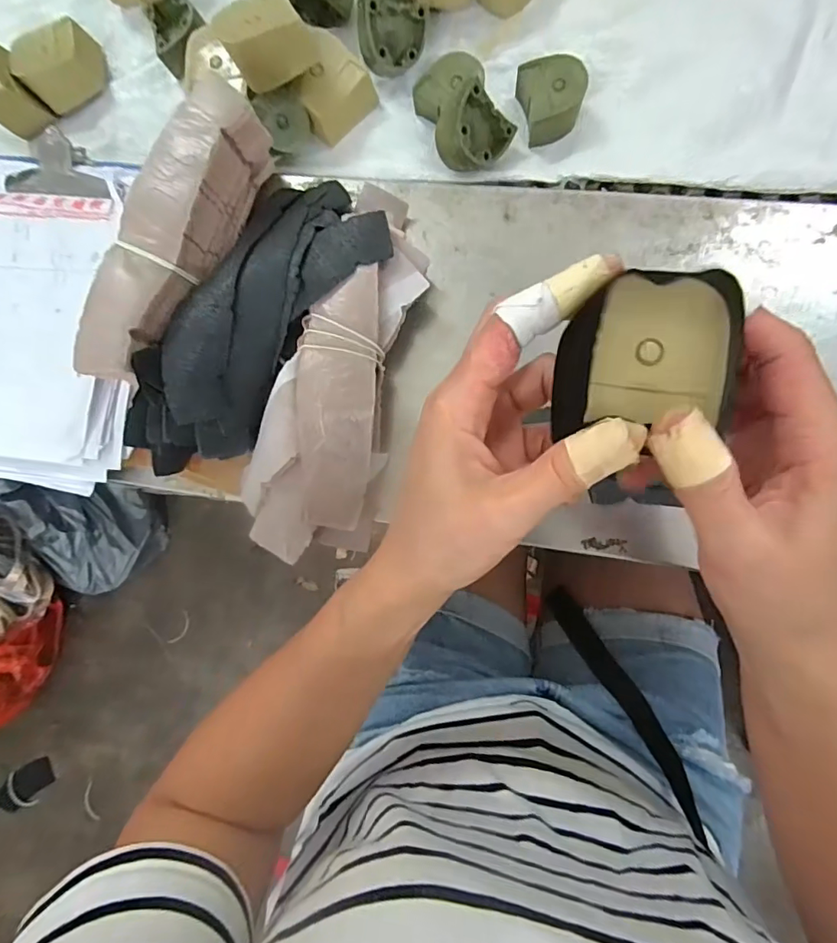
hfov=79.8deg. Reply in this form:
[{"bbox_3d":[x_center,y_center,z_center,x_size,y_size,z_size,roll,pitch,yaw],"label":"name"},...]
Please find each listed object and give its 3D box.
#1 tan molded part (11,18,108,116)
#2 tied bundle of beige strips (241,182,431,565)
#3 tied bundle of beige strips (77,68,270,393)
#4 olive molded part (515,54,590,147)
[{"bbox_3d":[-0.280,-0.319,0.395,0.061,0.031,0.061,-1,85,8],"label":"tan molded part"},{"bbox_3d":[-0.050,-0.067,0.315,0.086,0.034,0.239,12,86,8],"label":"tied bundle of beige strips"},{"bbox_3d":[-0.149,-0.140,0.312,0.039,0.059,0.183,21,88,9],"label":"tied bundle of beige strips"},{"bbox_3d":[0.092,-0.258,0.343,0.040,0.021,0.050,-14,83,6],"label":"olive molded part"}]

